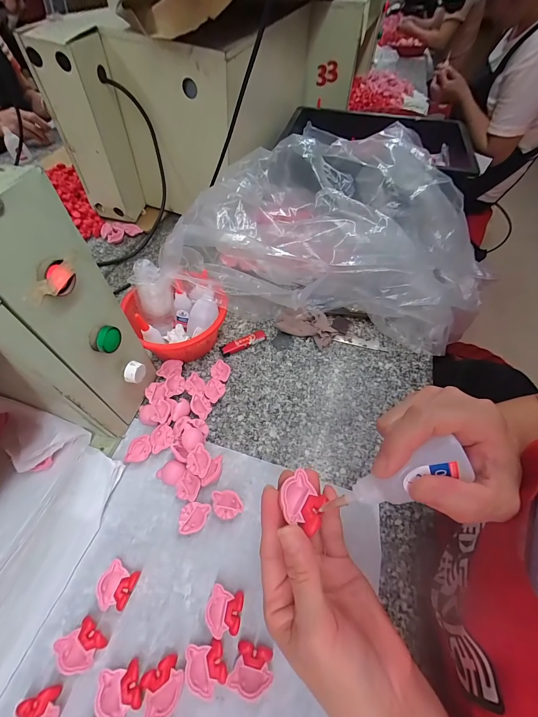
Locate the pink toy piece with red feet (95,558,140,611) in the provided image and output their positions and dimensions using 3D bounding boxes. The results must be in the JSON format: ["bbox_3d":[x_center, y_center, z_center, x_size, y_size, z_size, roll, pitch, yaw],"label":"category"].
[{"bbox_3d":[-0.150,0.225,0.296,0.033,0.016,0.035,23,57,14],"label":"pink toy piece with red feet"}]

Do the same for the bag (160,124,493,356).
[{"bbox_3d":[0.139,-0.225,0.531,0.519,0.166,0.394,5,55,3],"label":"bag"}]

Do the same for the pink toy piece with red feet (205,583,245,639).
[{"bbox_3d":[-0.042,0.241,0.286,0.032,0.015,0.036,8,55,5],"label":"pink toy piece with red feet"}]

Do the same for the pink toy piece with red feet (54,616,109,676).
[{"bbox_3d":[-0.168,0.260,0.270,0.032,0.017,0.033,-37,63,-24],"label":"pink toy piece with red feet"}]

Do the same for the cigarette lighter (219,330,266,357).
[{"bbox_3d":[-0.041,-0.024,0.476,0.075,0.012,0.021,-21,58,-15],"label":"cigarette lighter"}]

